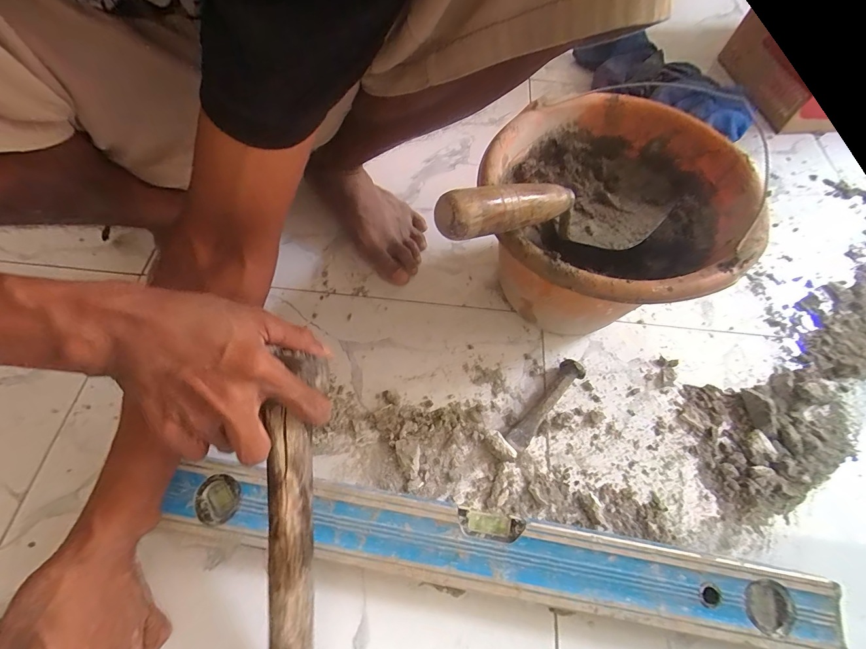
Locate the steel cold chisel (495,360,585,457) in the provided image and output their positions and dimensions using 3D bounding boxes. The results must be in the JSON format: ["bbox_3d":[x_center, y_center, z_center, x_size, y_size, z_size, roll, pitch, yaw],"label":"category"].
[{"bbox_3d":[0.118,0.087,0.397,0.123,0.024,0.028,-41,72,-20],"label":"steel cold chisel"}]

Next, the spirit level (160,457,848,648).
[{"bbox_3d":[0.050,0.201,0.324,0.557,0.039,0.065,9,64,1],"label":"spirit level"}]

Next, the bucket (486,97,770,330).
[{"bbox_3d":[0.159,-0.092,0.403,0.226,0.188,0.243,1,64,-3],"label":"bucket"}]

